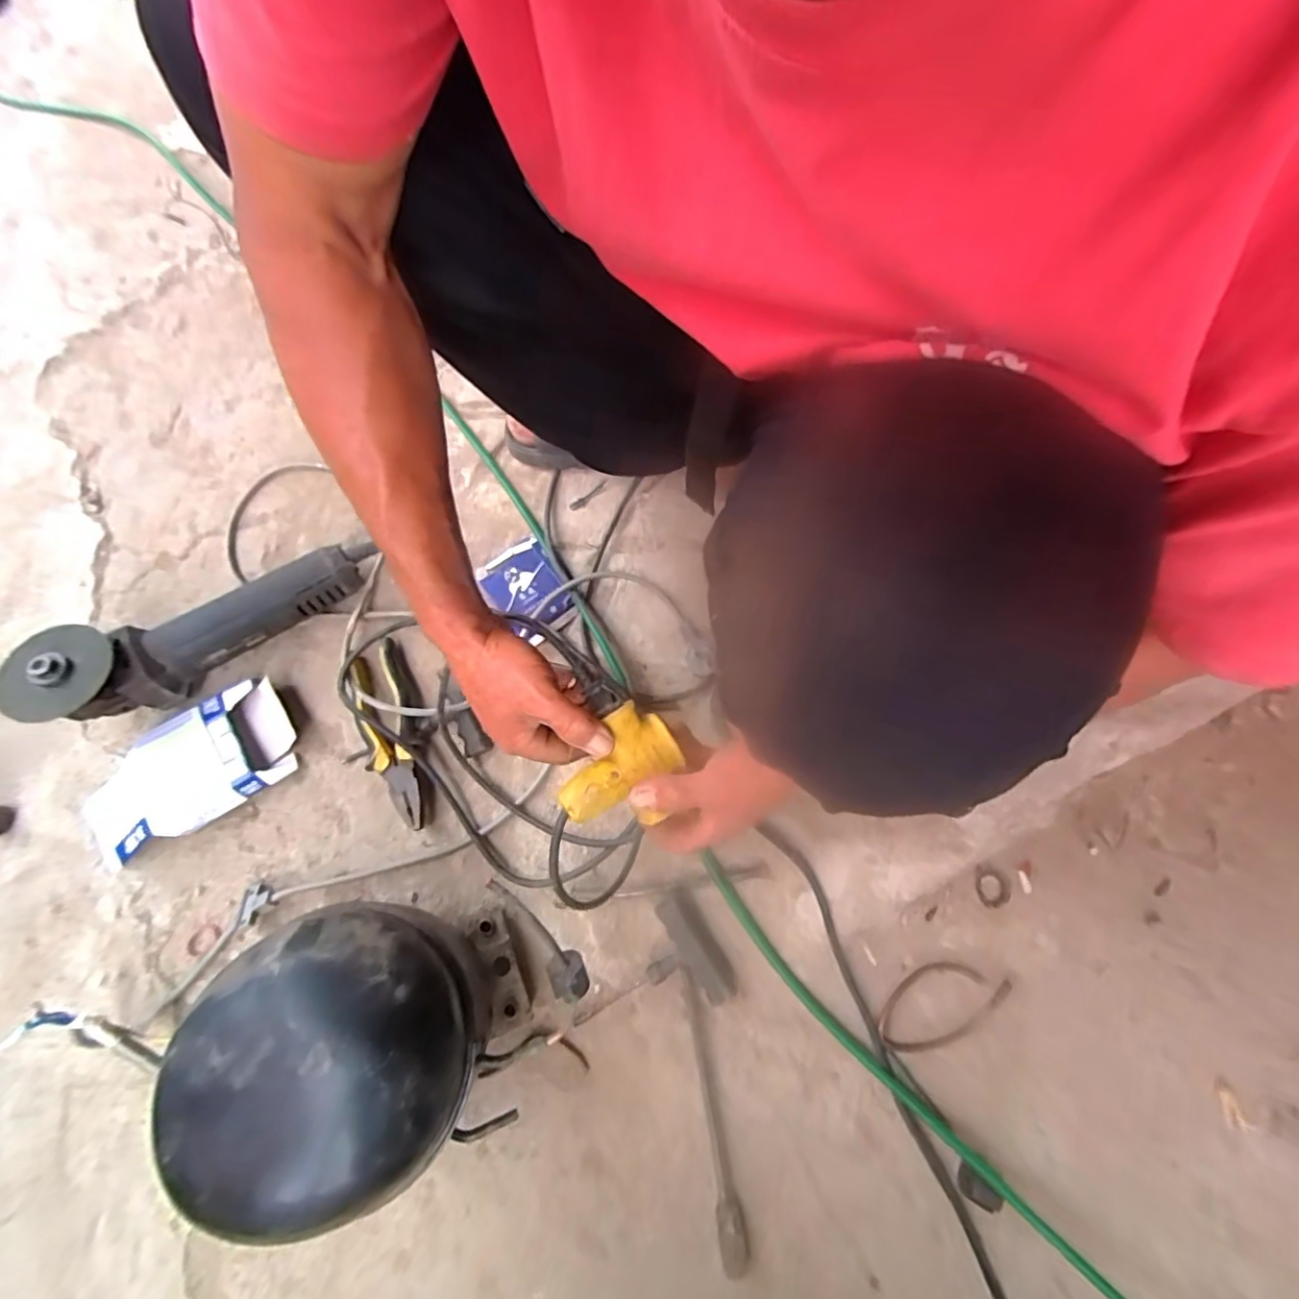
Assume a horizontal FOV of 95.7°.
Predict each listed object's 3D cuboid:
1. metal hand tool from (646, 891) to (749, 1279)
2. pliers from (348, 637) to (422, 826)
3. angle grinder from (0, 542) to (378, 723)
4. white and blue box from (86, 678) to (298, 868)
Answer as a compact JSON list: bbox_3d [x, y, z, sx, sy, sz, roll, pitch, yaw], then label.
[{"bbox_3d":[0.055,0.346,0.490,0.068,0.034,0.267,-15,71,-7],"label":"metal hand tool"},{"bbox_3d":[-0.253,0.084,0.577,0.055,0.026,0.190,-17,72,-8],"label":"pliers"},{"bbox_3d":[-0.419,-0.017,0.569,0.303,0.103,0.085,-25,73,-13],"label":"angle grinder"},{"bbox_3d":[-0.444,0.118,0.564,0.195,0.034,0.106,-29,74,-12],"label":"white and blue box"}]

